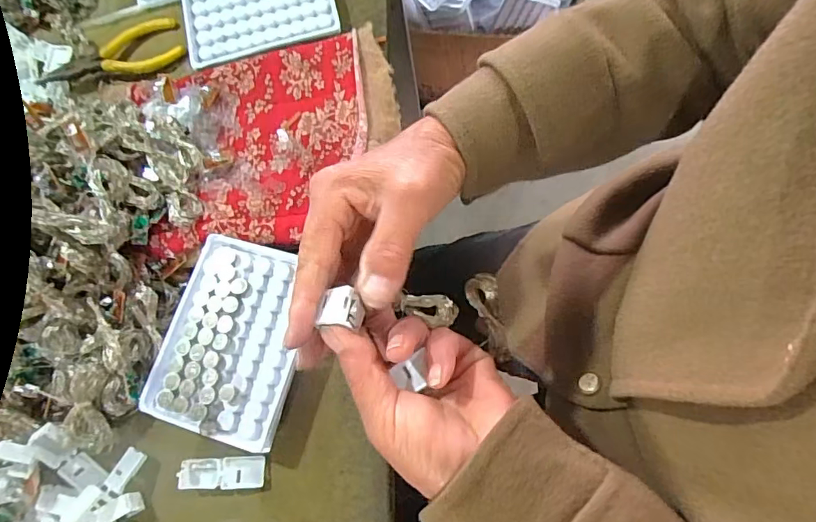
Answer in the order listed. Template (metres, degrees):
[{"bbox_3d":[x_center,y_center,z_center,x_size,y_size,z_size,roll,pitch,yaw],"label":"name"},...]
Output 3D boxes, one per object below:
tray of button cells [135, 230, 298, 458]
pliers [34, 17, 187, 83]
[{"bbox_3d":[-0.121,0.052,0.337,0.092,0.020,0.130,11,75,9],"label":"tray of button cells"},{"bbox_3d":[-0.260,-0.184,0.430,0.122,0.011,0.044,-15,73,1],"label":"pliers"}]

